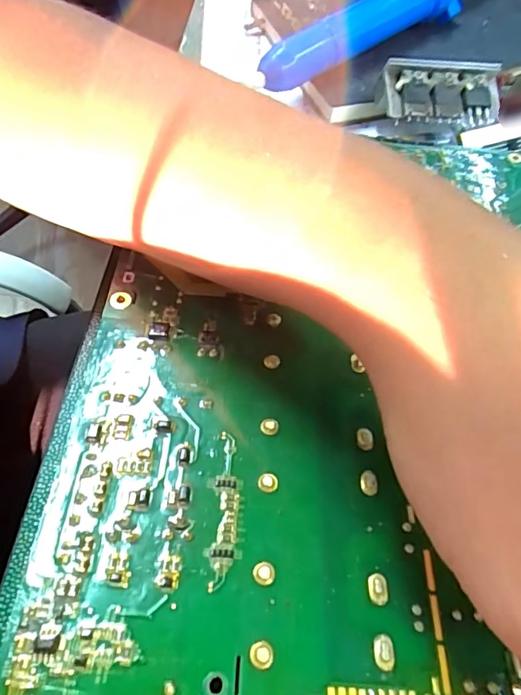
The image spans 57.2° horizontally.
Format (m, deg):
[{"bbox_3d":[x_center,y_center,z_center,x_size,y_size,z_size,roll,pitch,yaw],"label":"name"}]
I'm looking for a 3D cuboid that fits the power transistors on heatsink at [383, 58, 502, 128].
[{"bbox_3d":[0.107,-0.147,0.275,0.071,0.022,0.034,-8,59,-8],"label":"power transistors on heatsink"}]

